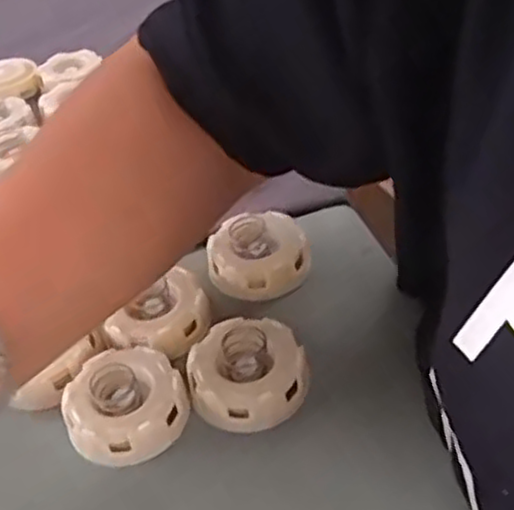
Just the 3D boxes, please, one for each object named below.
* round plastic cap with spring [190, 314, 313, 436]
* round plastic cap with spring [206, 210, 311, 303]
[{"bbox_3d":[-0.005,0.059,0.386,0.059,0.027,0.058,-4,39,4],"label":"round plastic cap with spring"},{"bbox_3d":[0.000,0.000,0.461,0.060,0.027,0.055,-4,39,4],"label":"round plastic cap with spring"}]

